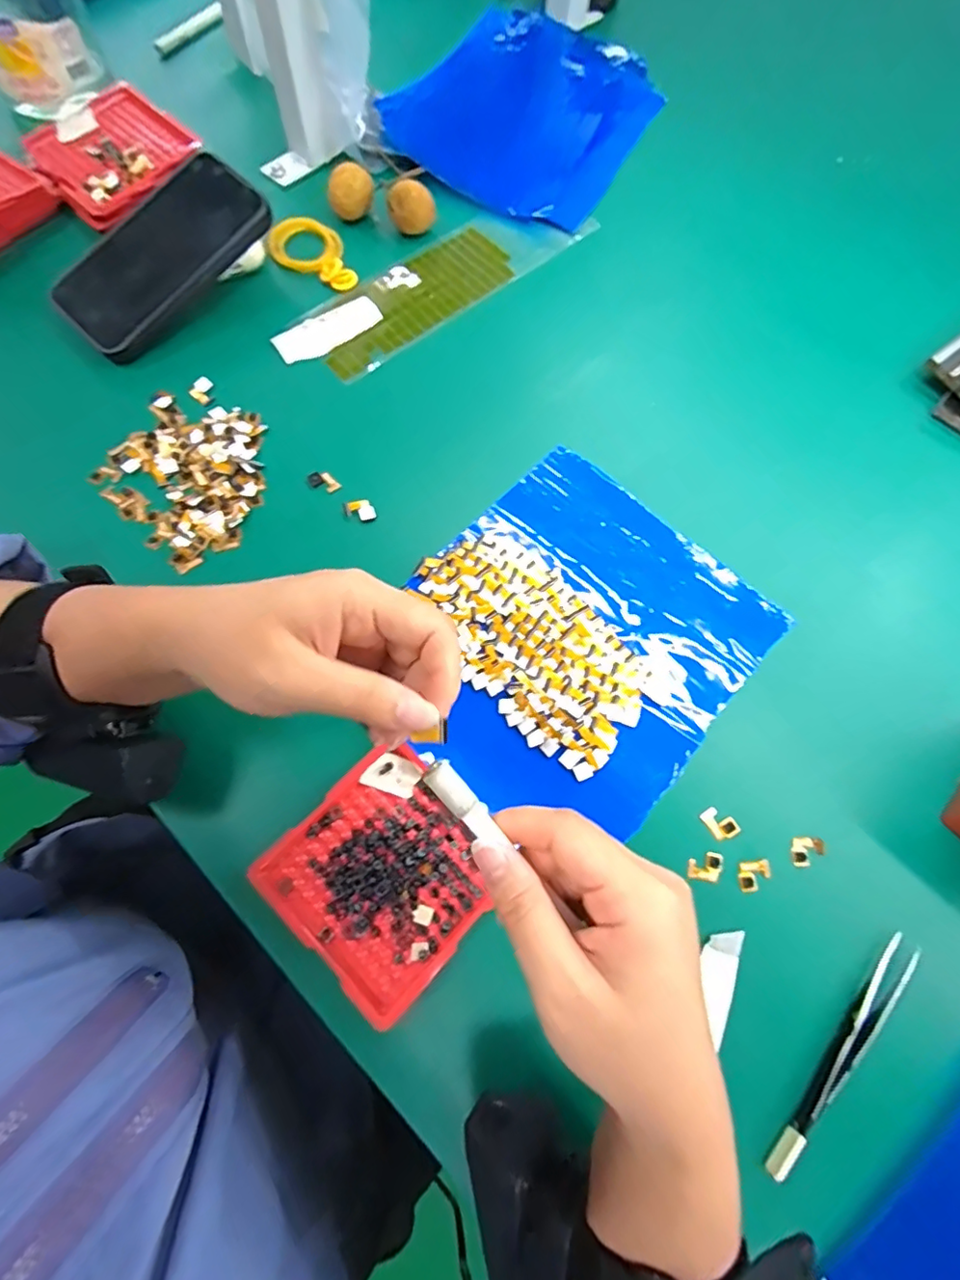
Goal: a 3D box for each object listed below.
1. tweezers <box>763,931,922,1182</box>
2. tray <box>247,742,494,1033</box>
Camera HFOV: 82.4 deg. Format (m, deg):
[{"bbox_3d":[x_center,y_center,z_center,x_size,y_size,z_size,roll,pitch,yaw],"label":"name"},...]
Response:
[{"bbox_3d":[0.178,0.201,0.267,0.128,0.013,0.015,-42,77,-16],"label":"tweezers"},{"bbox_3d":[-0.048,0.120,0.283,0.098,0.017,0.095,42,73,12],"label":"tray"}]

